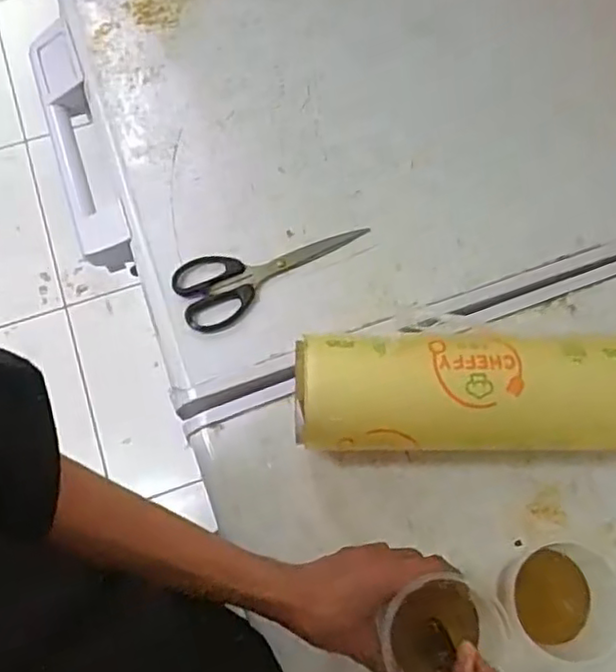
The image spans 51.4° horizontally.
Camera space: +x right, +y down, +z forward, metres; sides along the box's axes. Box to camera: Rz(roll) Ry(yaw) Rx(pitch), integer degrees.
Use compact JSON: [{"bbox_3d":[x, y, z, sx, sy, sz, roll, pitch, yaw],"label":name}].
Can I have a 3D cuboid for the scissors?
[{"bbox_3d":[-0.035,-0.067,0.632,0.192,0.008,0.073,-22,74,-6],"label":"scissors"}]

